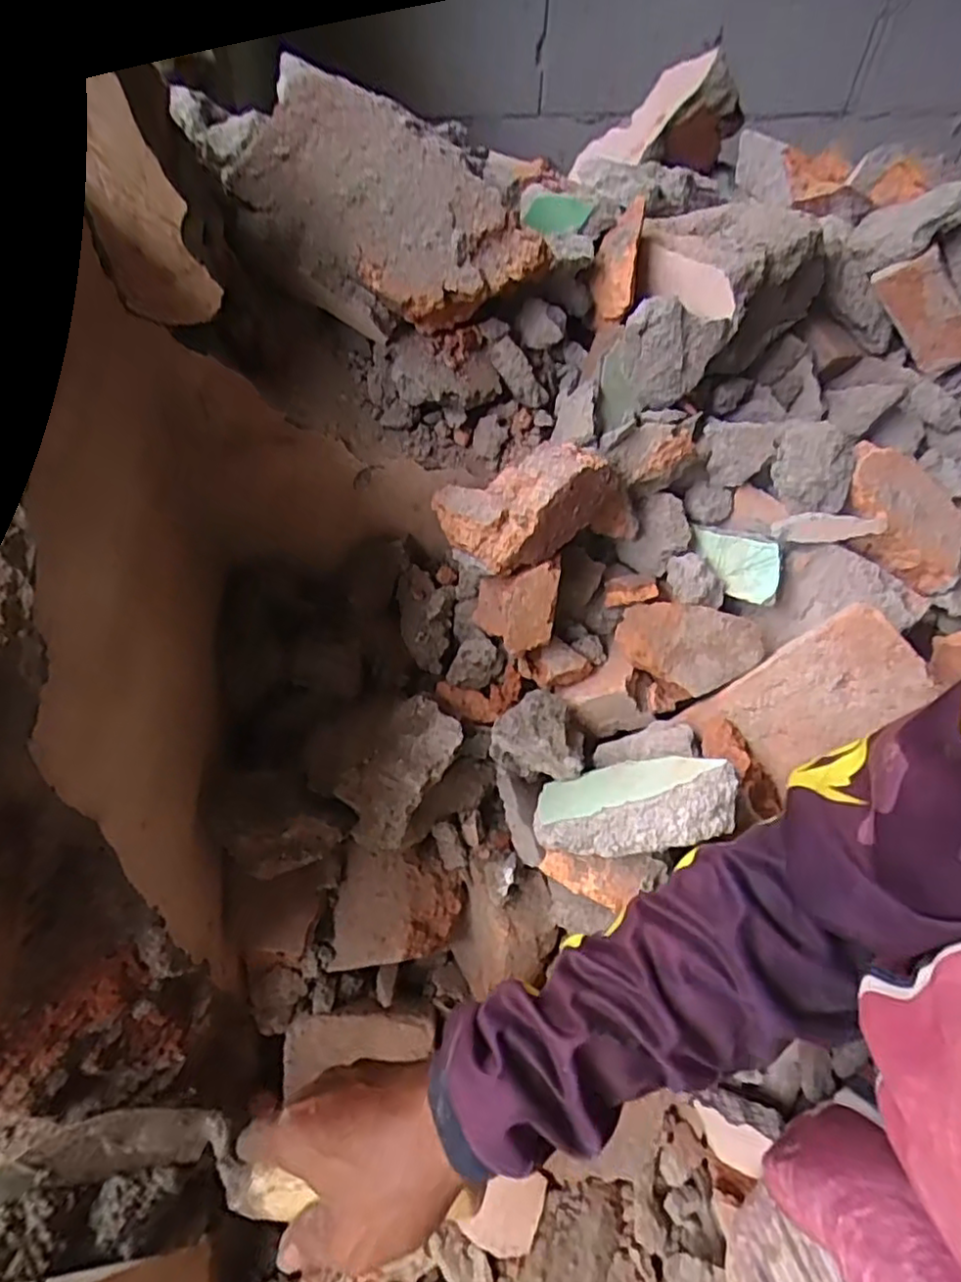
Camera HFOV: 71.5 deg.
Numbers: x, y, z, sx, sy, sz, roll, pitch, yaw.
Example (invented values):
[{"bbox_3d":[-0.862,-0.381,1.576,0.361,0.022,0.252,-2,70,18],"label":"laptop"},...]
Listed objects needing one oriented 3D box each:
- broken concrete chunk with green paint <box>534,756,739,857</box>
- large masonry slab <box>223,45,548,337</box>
[{"bbox_3d":[0.089,0.094,0.387,0.113,0.040,0.068,-4,49,13],"label":"broken concrete chunk with green paint"},{"bbox_3d":[-0.070,-0.275,0.453,0.188,0.065,0.137,35,81,-10],"label":"large masonry slab"}]

